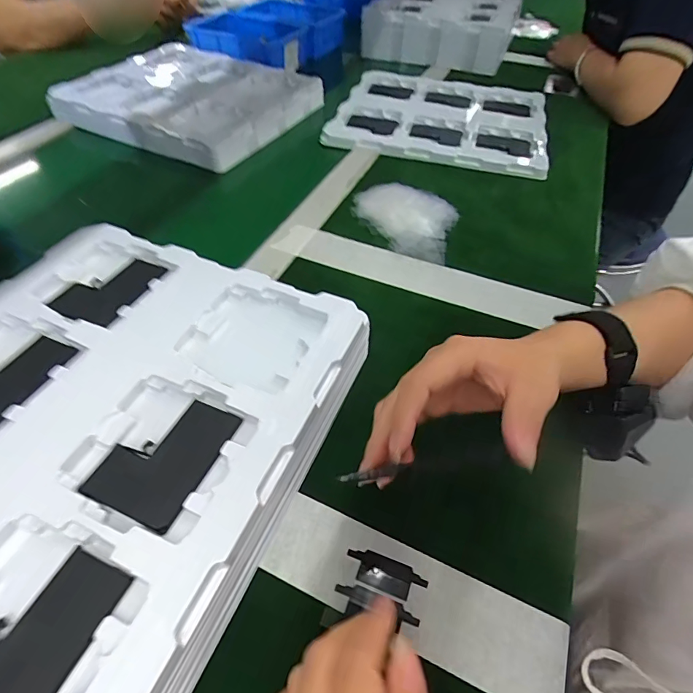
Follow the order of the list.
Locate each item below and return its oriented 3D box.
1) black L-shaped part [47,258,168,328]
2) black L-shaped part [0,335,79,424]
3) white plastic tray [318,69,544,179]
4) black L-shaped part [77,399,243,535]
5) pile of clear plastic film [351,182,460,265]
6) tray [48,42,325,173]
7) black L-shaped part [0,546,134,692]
[{"bbox_3d":[-0.196,-0.049,0.347,0.063,0.008,0.078,18,53,16],"label":"black L-shaped part"},{"bbox_3d":[-0.236,0.022,0.289,0.061,0.006,0.076,17,52,14],"label":"black L-shaped part"},{"bbox_3d":[0.151,-0.364,0.662,0.312,0.033,0.271,14,51,9],"label":"white plastic tray"},{"bbox_3d":[-0.110,0.064,0.254,0.061,0.004,0.077,18,52,15],"label":"black L-shaped part"},{"bbox_3d":[0.064,-0.151,0.488,0.122,0.019,0.107,18,52,12],"label":"pile of clear plastic film"},{"bbox_3d":[-0.241,-0.391,0.662,0.320,0.051,0.275,22,53,15],"label":"tray"},{"bbox_3d":[-0.149,0.135,0.196,0.058,0.010,0.076,18,52,15],"label":"black L-shaped part"}]

